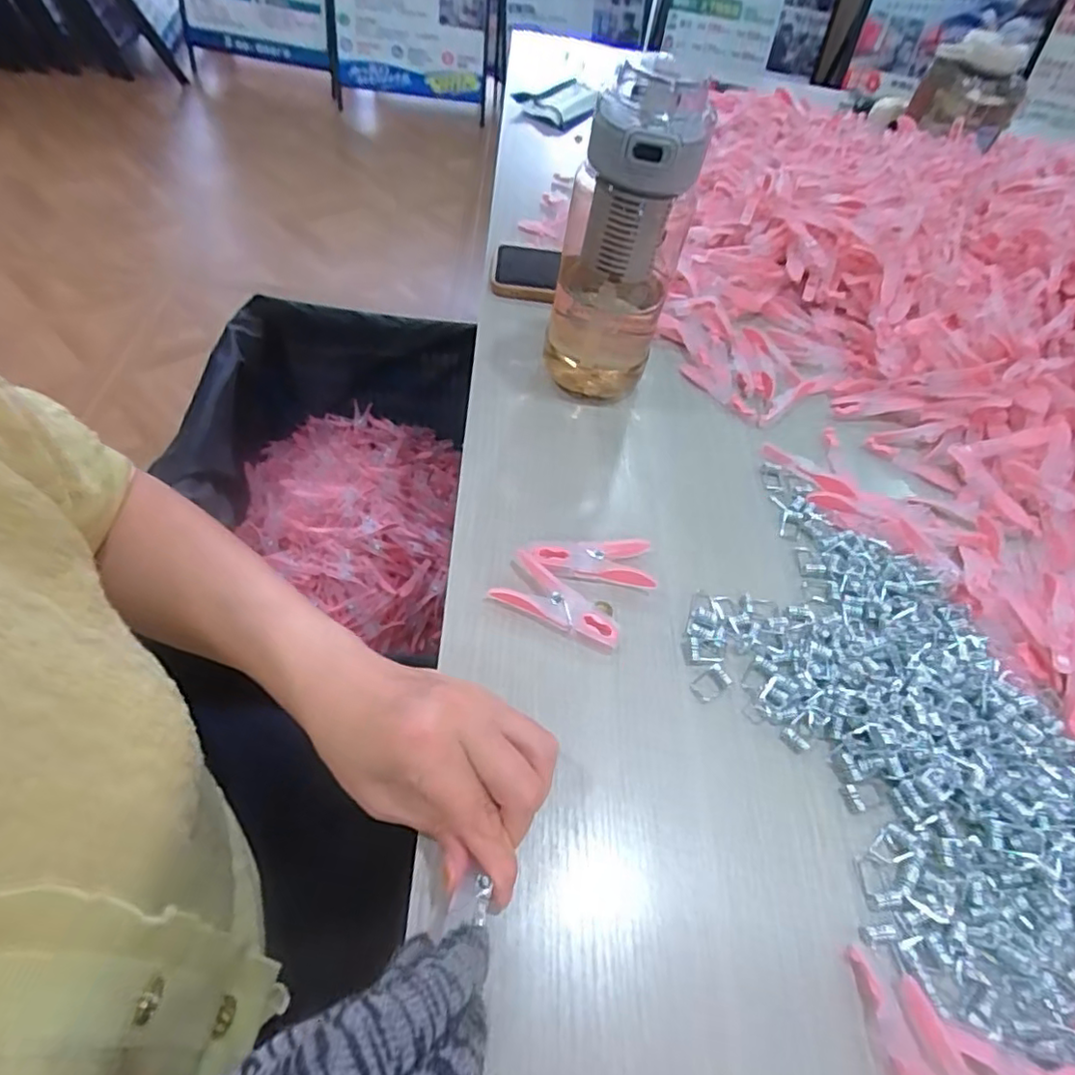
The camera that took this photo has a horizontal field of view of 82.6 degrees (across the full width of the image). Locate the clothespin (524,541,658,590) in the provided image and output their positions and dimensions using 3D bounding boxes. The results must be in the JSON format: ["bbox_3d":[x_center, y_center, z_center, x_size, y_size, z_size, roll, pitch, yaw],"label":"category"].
[{"bbox_3d":[0.033,0.016,0.391,0.080,0.017,0.031,3,54,-2],"label":"clothespin"}]

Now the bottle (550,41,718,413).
[{"bbox_3d":[0.059,-0.199,0.434,0.083,0.216,0.071,12,53,-1],"label":"bottle"}]

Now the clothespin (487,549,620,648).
[{"bbox_3d":[0.014,0.037,0.370,0.078,0.016,0.034,21,55,11],"label":"clothespin"}]

